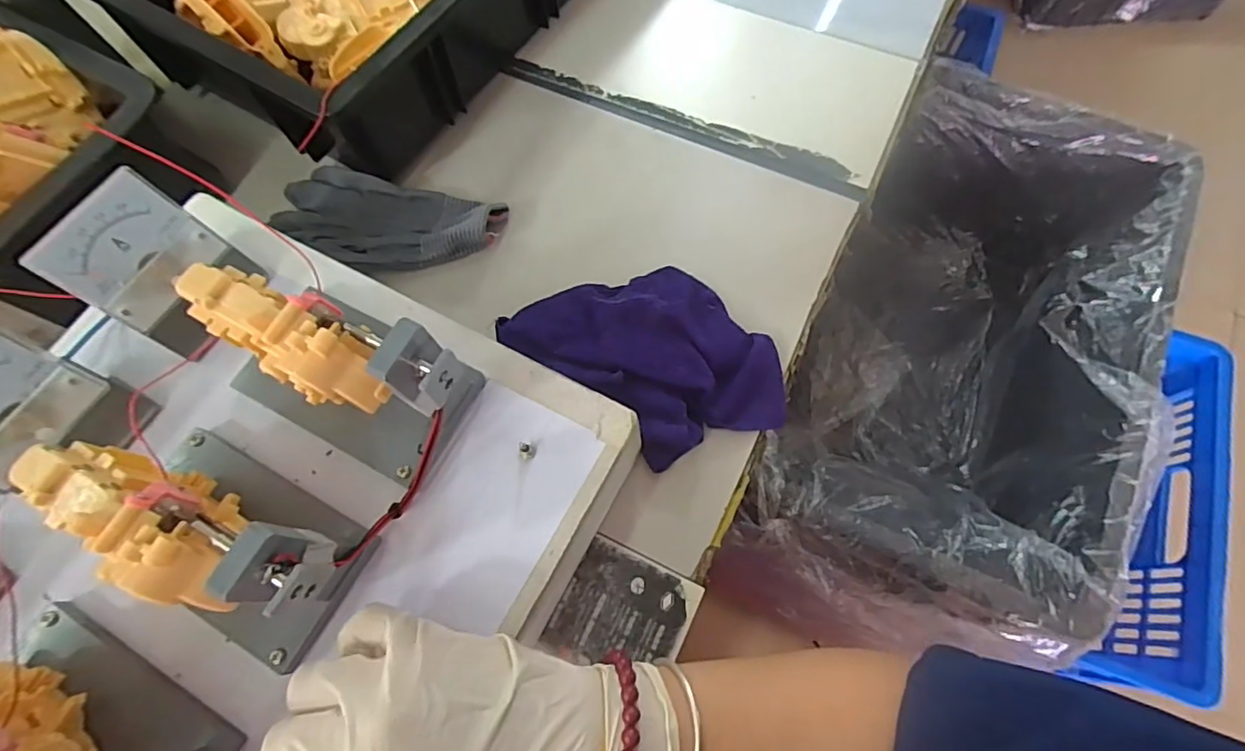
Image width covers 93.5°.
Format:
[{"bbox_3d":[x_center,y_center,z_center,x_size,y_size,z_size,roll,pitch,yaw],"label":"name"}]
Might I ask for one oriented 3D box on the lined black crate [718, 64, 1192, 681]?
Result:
[{"bbox_3d":[0.348,0.004,0.647,0.277,0.245,0.594,26,72,12],"label":"lined black crate"}]

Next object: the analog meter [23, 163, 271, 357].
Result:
[{"bbox_3d":[-0.243,-0.055,0.308,0.043,0.072,0.069,27,72,12],"label":"analog meter"}]

